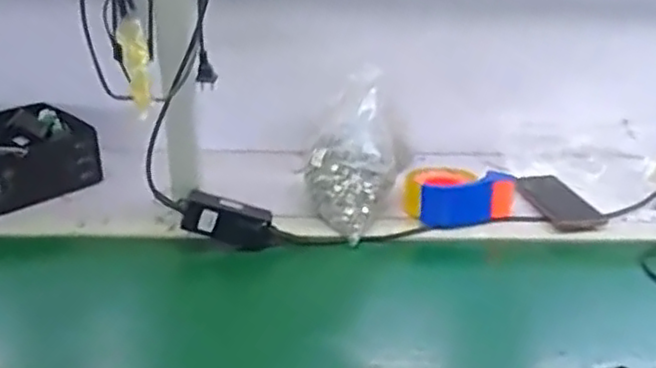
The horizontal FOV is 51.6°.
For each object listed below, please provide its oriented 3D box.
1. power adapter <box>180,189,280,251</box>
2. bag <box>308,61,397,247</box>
[{"bbox_3d":[-0.129,0.051,0.901,0.124,0.059,0.028,20,25,-16],"label":"power adapter"},{"bbox_3d":[0.031,-0.053,0.923,0.122,0.217,0.098,4,29,5],"label":"bag"}]

